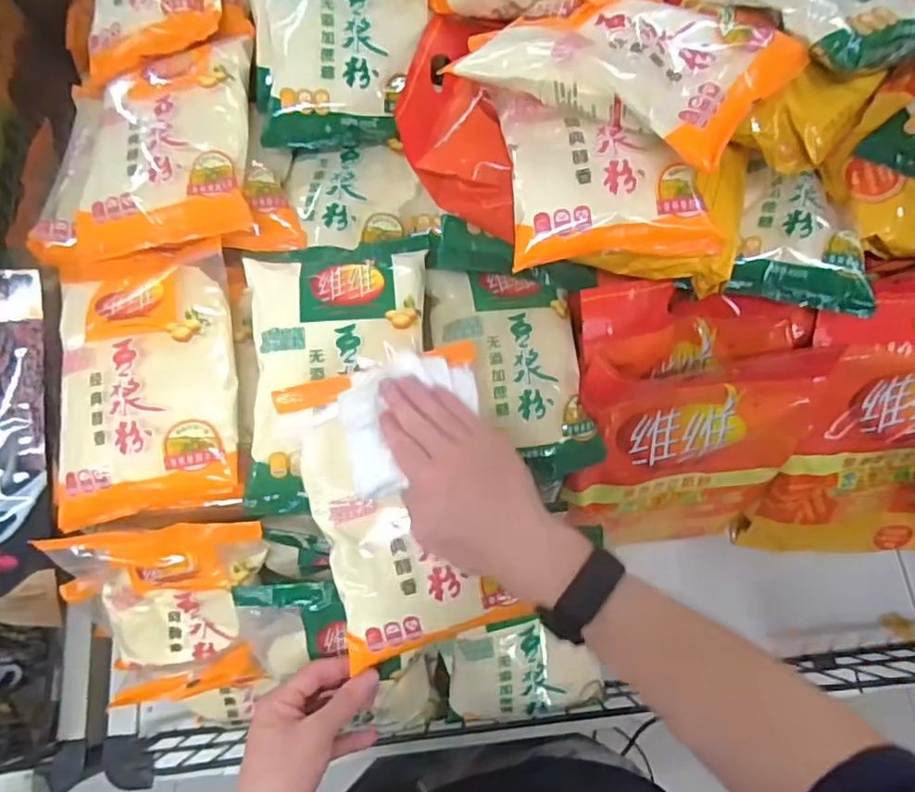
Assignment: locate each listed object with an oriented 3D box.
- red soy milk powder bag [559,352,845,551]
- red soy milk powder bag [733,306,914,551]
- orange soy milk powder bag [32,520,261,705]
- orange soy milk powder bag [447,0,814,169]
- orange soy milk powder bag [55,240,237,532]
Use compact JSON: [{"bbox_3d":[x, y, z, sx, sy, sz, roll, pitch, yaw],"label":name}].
[{"bbox_3d":[0.231,0.072,0.645,0.236,0.282,0.050,-3,41,-5],"label":"red soy milk powder bag"},{"bbox_3d":[0.455,0.053,0.652,0.266,0.333,0.064,-3,31,-1],"label":"red soy milk powder bag"},{"bbox_3d":[-0.243,0.190,0.536,0.154,0.203,0.038,-1,31,-3],"label":"orange soy milk powder bag"},{"bbox_3d":[0.131,-0.257,0.460,0.221,0.042,0.159,31,74,9],"label":"orange soy milk powder bag"},{"bbox_3d":[-0.271,-0.017,0.524,0.152,0.044,0.228,-8,72,-3],"label":"orange soy milk powder bag"}]

